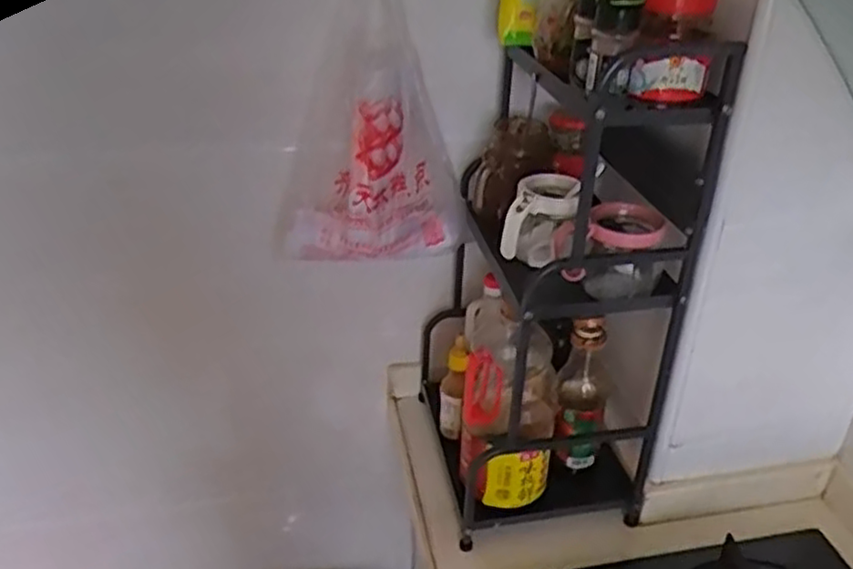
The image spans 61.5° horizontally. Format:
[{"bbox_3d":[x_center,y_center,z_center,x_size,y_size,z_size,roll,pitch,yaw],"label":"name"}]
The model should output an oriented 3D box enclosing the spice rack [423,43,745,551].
[{"bbox_3d":[0.147,-0.023,0.854,0.251,0.582,0.289,-5,32,-8],"label":"spice rack"}]

